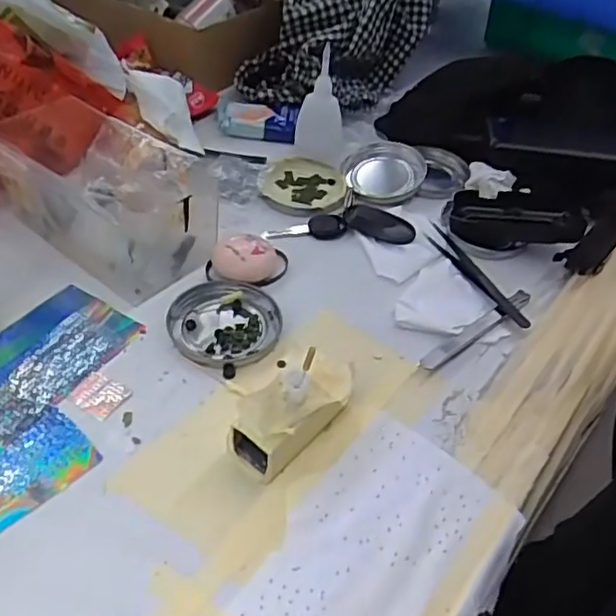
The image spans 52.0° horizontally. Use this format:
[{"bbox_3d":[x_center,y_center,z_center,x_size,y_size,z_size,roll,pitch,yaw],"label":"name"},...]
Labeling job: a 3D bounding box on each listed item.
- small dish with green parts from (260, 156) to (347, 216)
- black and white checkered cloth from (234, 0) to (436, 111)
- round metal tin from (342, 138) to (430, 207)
[{"bbox_3d":[-0.004,-0.113,0.586,0.074,0.013,0.084,10,45,2],"label":"small dish with green parts"},{"bbox_3d":[0.033,-0.316,0.685,0.190,0.151,0.179,10,45,2],"label":"black and white checkered cloth"},{"bbox_3d":[0.072,-0.131,0.598,0.075,0.016,0.084,15,45,7],"label":"round metal tin"}]

